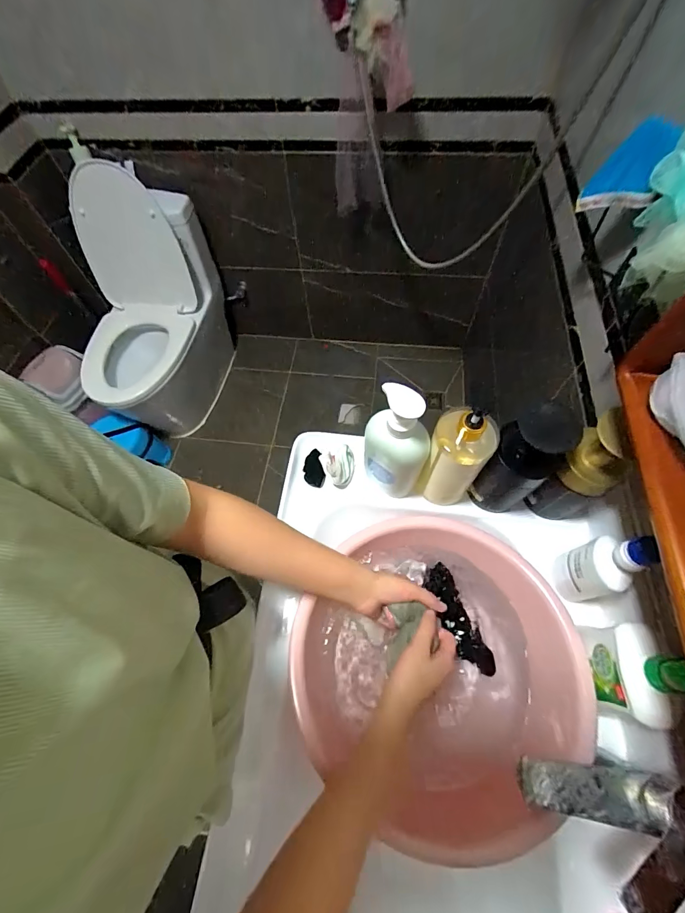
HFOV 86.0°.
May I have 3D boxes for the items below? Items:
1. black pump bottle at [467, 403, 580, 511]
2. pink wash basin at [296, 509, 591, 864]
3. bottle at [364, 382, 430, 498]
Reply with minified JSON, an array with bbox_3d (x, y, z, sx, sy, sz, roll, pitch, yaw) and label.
[{"bbox_3d":[0.231,0.015,0.490,0.073,0.205,0.066,38,71,20],"label":"black pump bottle"},{"bbox_3d":[0.118,0.255,0.479,0.330,0.153,0.329,-1,63,2],"label":"pink wash basin"},{"bbox_3d":[0.071,-0.008,0.497,0.084,0.216,0.047,19,65,13],"label":"bottle"}]

